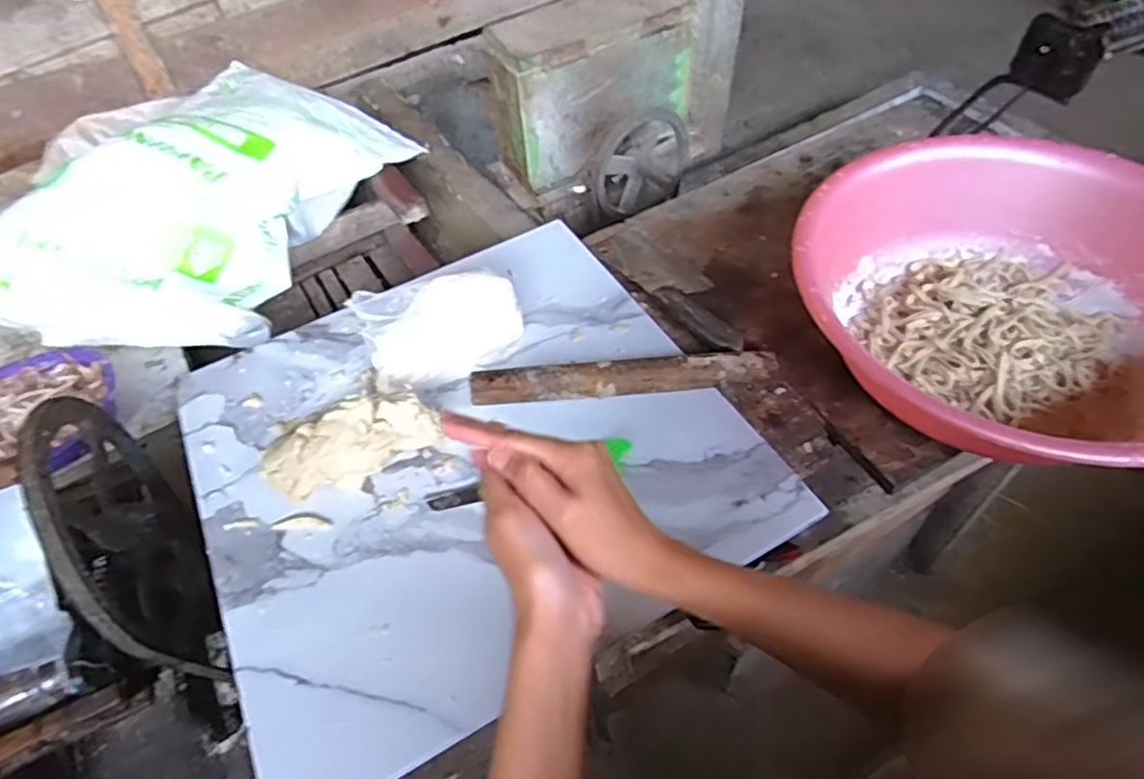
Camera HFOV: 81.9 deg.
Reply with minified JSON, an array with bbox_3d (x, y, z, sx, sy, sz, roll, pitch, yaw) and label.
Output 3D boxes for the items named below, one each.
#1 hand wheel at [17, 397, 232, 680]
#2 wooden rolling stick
[{"bbox_3d":[-0.418,0.138,0.630,0.039,0.283,0.255,-22,62,-17],"label":"hand wheel"},{"bbox_3d":[0.054,-0.011,0.663,0.301,0.034,0.036,-5,51,-2],"label":"wooden rolling stick"}]

